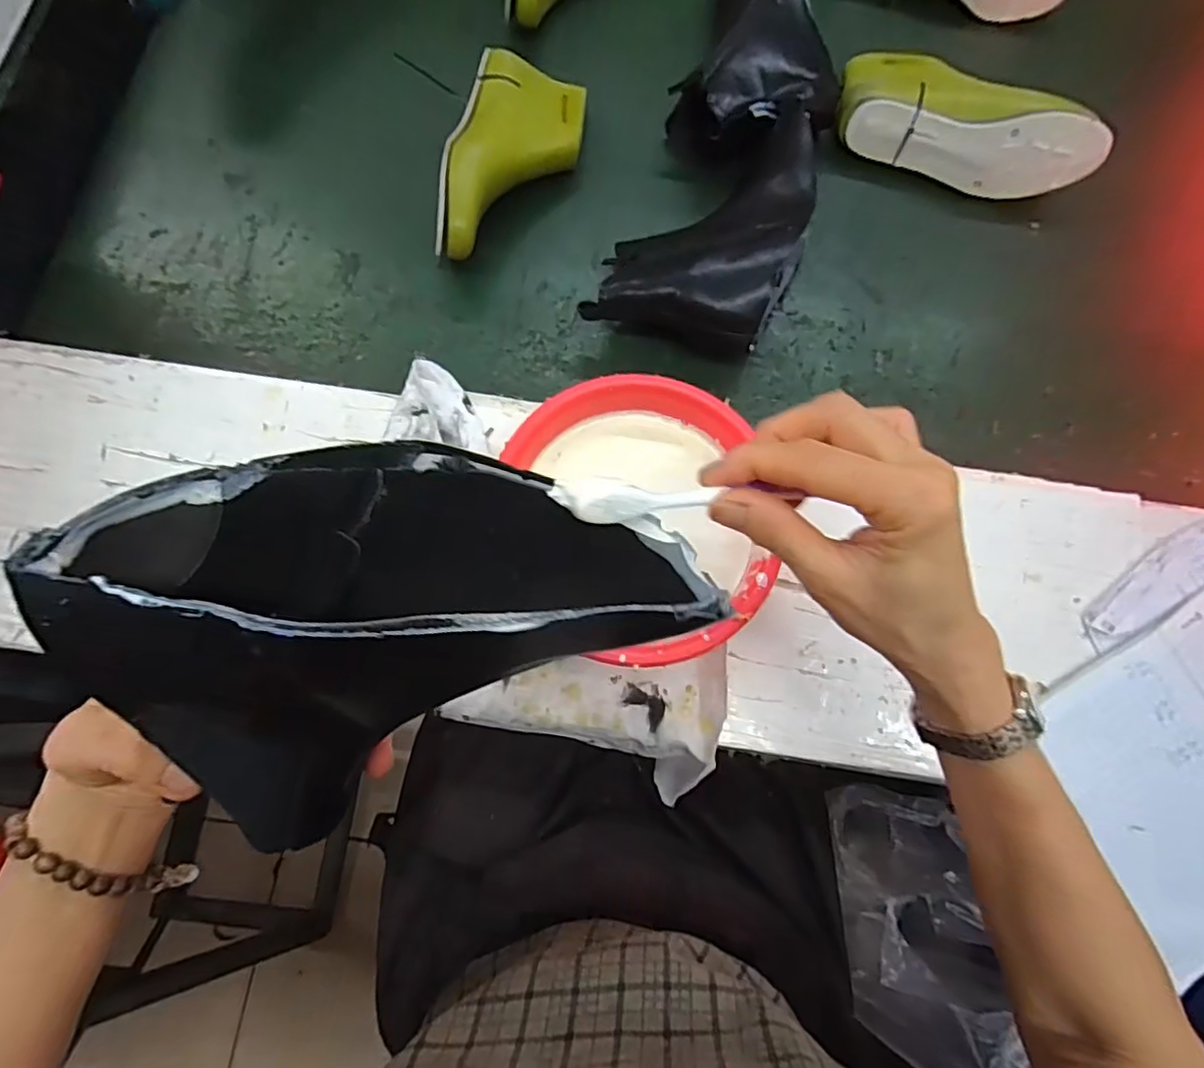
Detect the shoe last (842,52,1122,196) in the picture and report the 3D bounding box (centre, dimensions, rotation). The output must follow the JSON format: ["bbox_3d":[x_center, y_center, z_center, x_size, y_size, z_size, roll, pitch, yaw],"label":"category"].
[{"bbox_3d":[0.347,-0.396,0.577,0.235,0.076,0.104,18,76,3],"label":"shoe last"}]

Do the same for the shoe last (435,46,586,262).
[{"bbox_3d":[-0.080,-0.335,0.549,0.109,0.073,0.219,7,76,0],"label":"shoe last"}]

